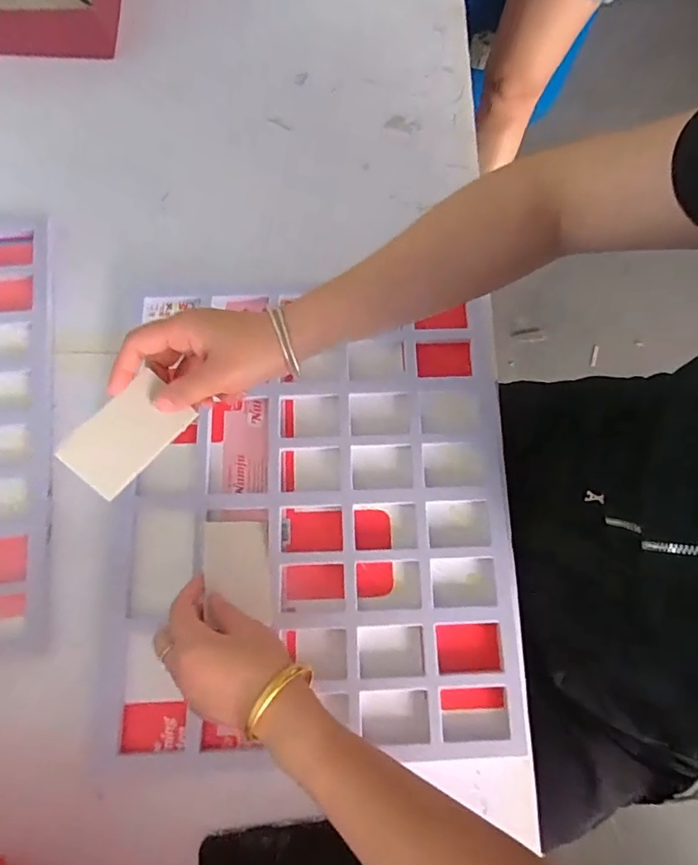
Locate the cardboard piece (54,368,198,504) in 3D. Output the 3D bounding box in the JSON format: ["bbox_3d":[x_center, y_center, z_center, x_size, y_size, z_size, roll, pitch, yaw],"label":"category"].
[{"bbox_3d":[-0.158,0.001,0.388,0.050,0.004,0.086,46,73,-14],"label":"cardboard piece"}]

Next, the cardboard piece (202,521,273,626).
[{"bbox_3d":[-0.095,0.118,0.459,0.055,0.004,0.084,-1,70,-20],"label":"cardboard piece"}]

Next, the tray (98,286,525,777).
[{"bbox_3d":[-0.031,0.067,0.487,0.347,0.029,0.399,1,74,-2],"label":"tray"}]

